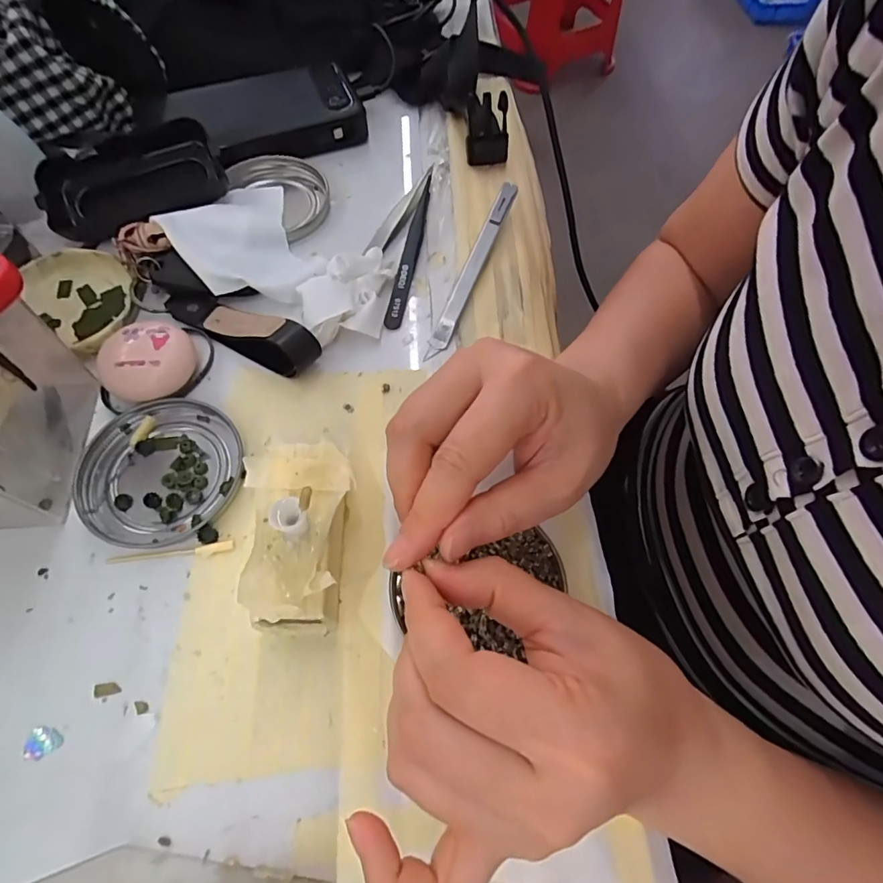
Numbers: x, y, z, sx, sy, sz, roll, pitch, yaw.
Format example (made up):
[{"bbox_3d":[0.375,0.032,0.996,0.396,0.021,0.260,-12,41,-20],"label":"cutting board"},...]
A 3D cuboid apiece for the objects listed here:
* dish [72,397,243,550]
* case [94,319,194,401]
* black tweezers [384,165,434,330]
[{"bbox_3d":[-0.144,0.014,0.259,0.077,0.008,0.076,1,64,-1],"label":"dish"},{"bbox_3d":[-0.160,-0.043,0.277,0.046,0.023,0.042,1,64,-1],"label":"case"},{"bbox_3d":[-0.020,-0.129,0.330,0.012,0.012,0.128,9,64,3],"label":"black tweezers"}]

